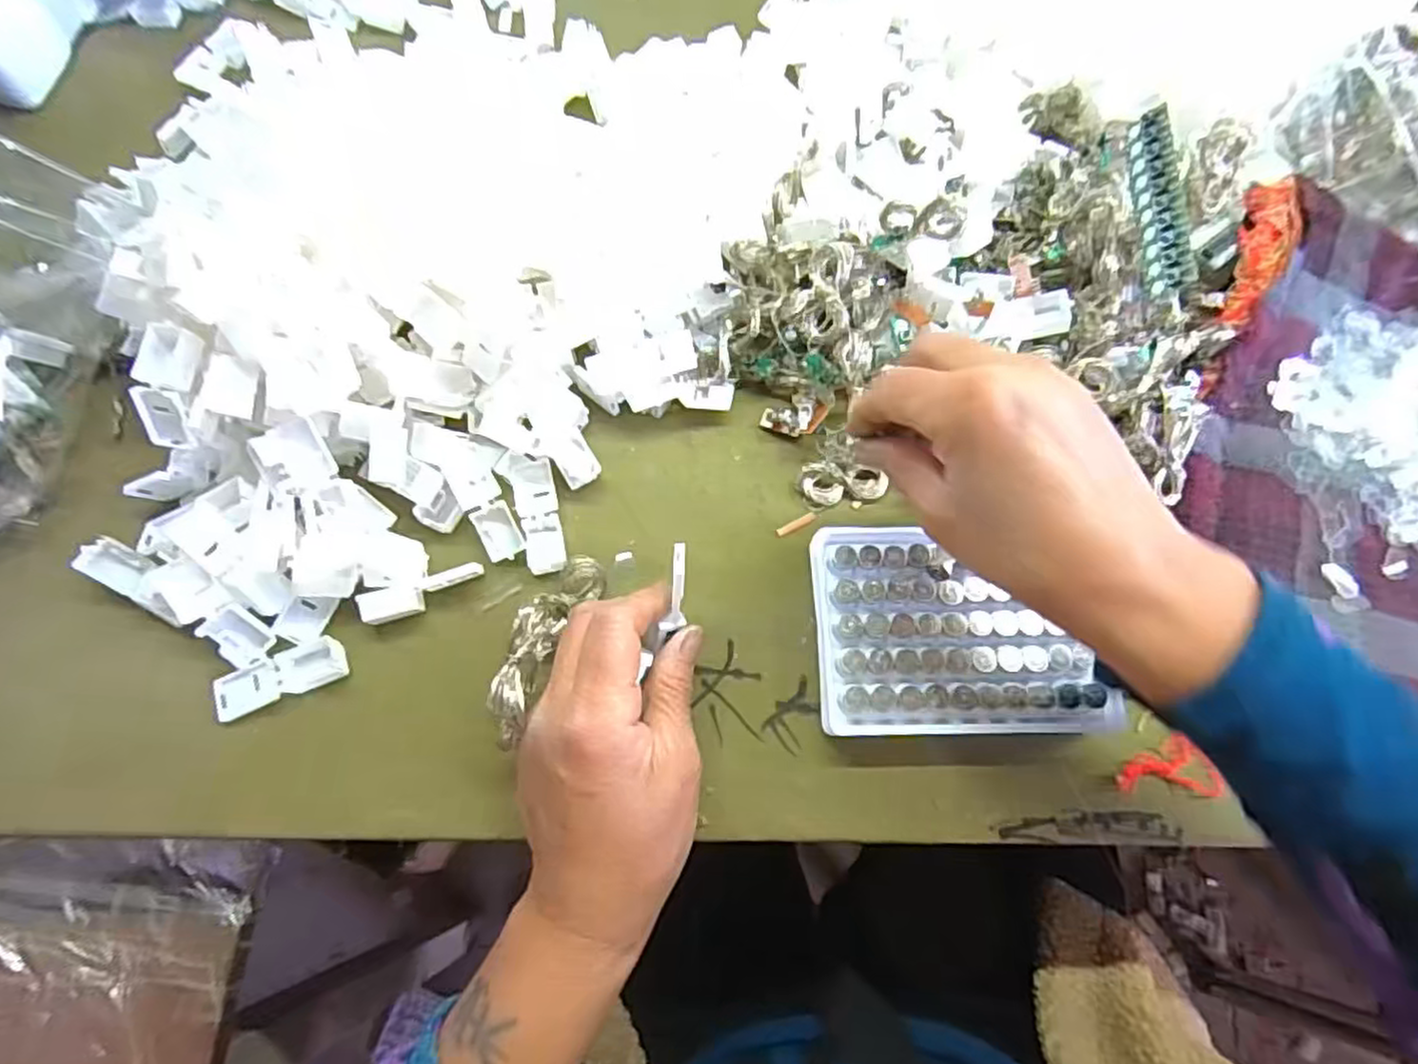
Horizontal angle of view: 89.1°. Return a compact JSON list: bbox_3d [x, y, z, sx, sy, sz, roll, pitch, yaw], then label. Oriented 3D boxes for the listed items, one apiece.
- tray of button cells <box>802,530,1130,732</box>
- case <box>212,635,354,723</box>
[{"bbox_3d":[0.112,0.045,0.329,0.125,0.021,0.091,0,71,-1],"label":"tray of button cells"},{"bbox_3d":[-0.188,0.064,0.318,0.054,0.010,0.020,-21,73,-8],"label":"case"}]

